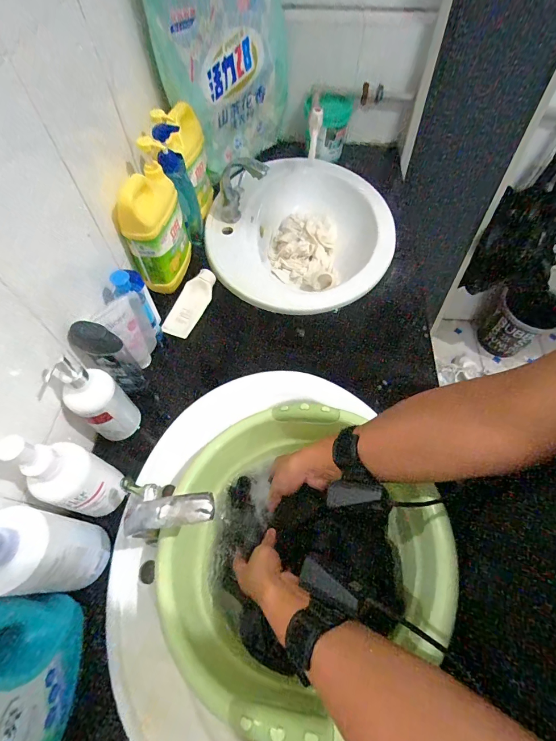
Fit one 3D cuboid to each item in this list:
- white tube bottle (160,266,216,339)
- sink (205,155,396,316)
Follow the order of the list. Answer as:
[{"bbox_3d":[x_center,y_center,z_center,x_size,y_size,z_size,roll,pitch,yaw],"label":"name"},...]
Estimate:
[{"bbox_3d":[-0.179,-0.139,0.717,0.055,0.027,0.153,26,80,13],"label":"white tube bottle"},{"bbox_3d":[0.063,-0.323,0.902,0.435,0.159,0.537,7,59,6],"label":"sink"}]

